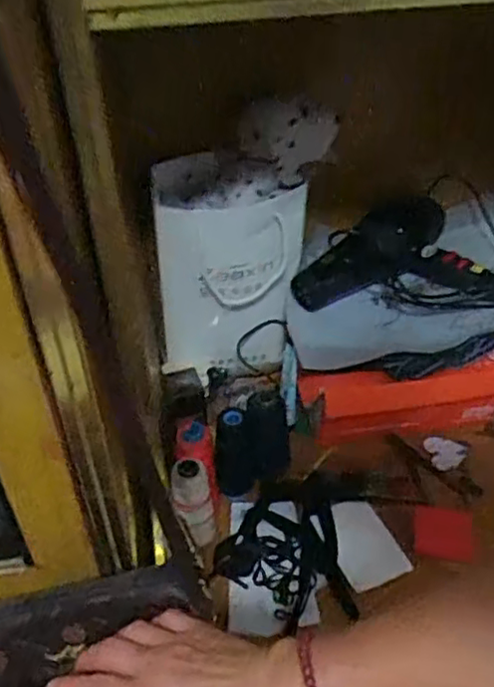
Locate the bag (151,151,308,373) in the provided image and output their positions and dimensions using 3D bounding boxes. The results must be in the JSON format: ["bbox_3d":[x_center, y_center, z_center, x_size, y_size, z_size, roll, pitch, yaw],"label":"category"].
[{"bbox_3d":[-0.019,-0.091,0.830,0.177,0.264,0.110,0,39,3],"label":"bag"}]

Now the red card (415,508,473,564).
[{"bbox_3d":[0.219,0.210,0.731,0.062,0.004,0.064,5,40,10],"label":"red card"}]

